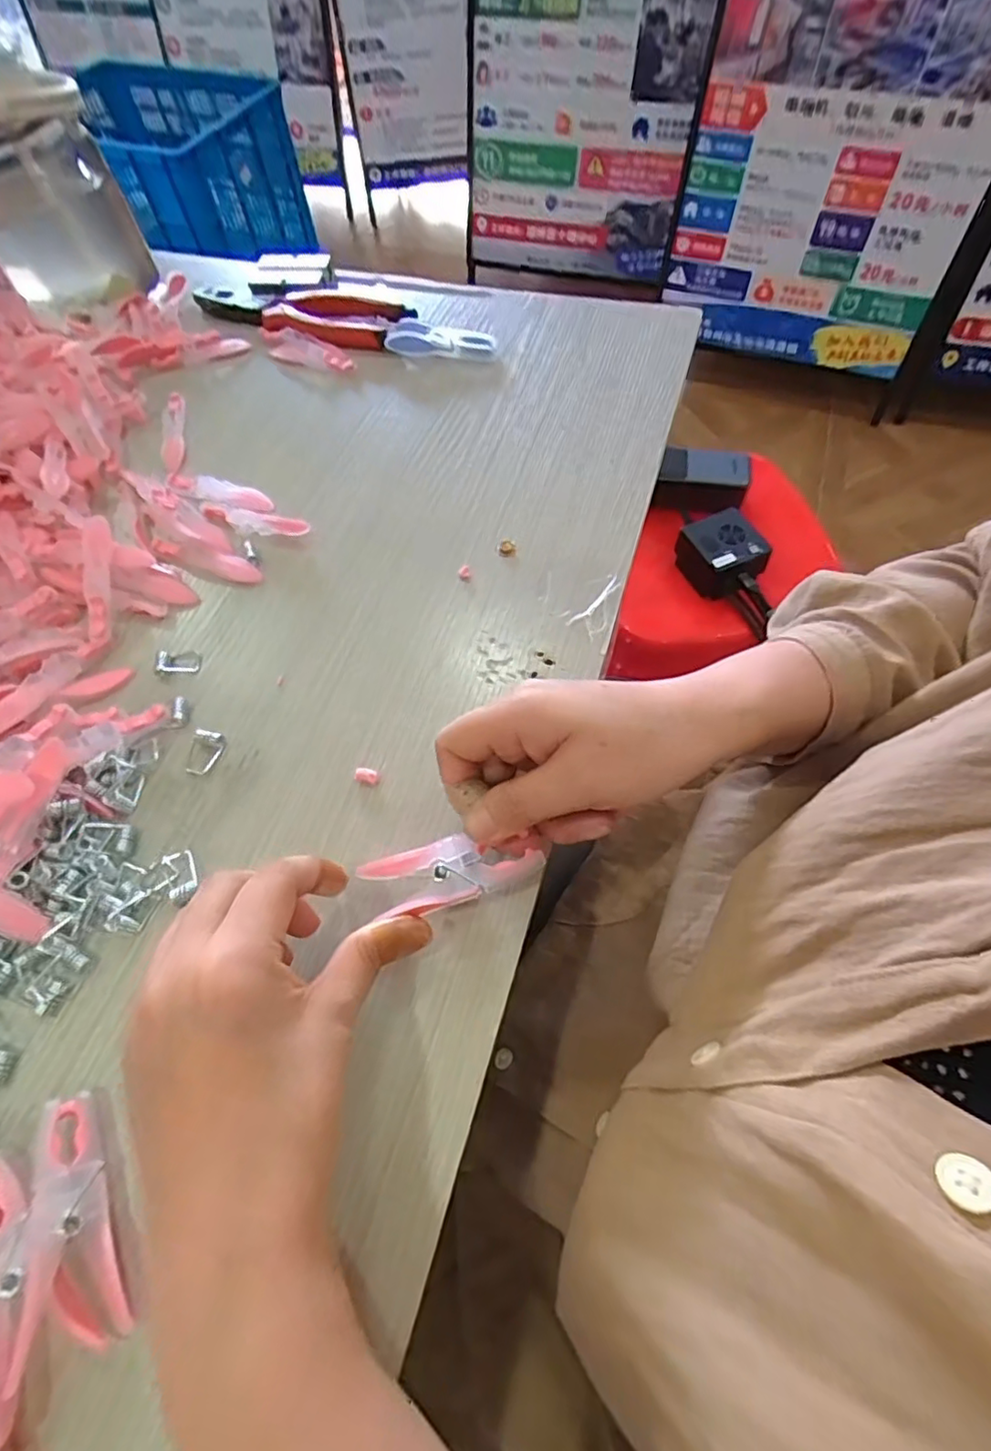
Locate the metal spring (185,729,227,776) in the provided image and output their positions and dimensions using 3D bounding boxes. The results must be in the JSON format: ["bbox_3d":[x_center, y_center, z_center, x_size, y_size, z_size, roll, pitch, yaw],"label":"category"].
[{"bbox_3d":[-0.151,0.014,0.312,0.018,0.005,0.023,8,64,8],"label":"metal spring"}]

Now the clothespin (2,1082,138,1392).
[{"bbox_3d":[-0.154,0.179,0.220,0.032,0.016,0.078,-16,63,-4],"label":"clothespin"}]

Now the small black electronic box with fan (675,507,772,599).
[{"bbox_3d":[0.257,-0.194,0.680,0.077,0.047,0.078,-17,63,-5],"label":"small black electronic box with fan"}]

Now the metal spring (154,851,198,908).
[{"bbox_3d":[-0.150,0.071,0.282,0.018,0.007,0.027,-26,65,-12],"label":"metal spring"}]

